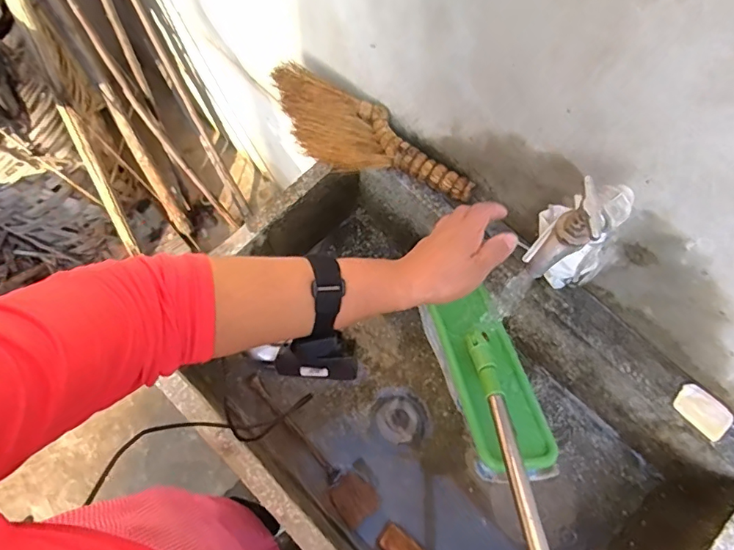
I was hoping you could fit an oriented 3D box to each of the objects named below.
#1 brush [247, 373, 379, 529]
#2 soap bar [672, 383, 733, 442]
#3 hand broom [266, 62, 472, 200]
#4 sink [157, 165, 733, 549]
[{"bbox_3d":[-0.091,0.276,0.828,0.063,0.028,0.300,-36,74,-14],"label":"brush"},{"bbox_3d":[0.434,0.175,0.635,0.043,0.016,0.069,-40,75,-15],"label":"soap bar"},{"bbox_3d":[-0.013,-0.211,0.767,0.381,0.043,0.117,32,72,11],"label":"hand broom"},{"bbox_3d":[0.095,0.202,0.756,0.721,0.256,0.473,42,74,14],"label":"sink"}]

